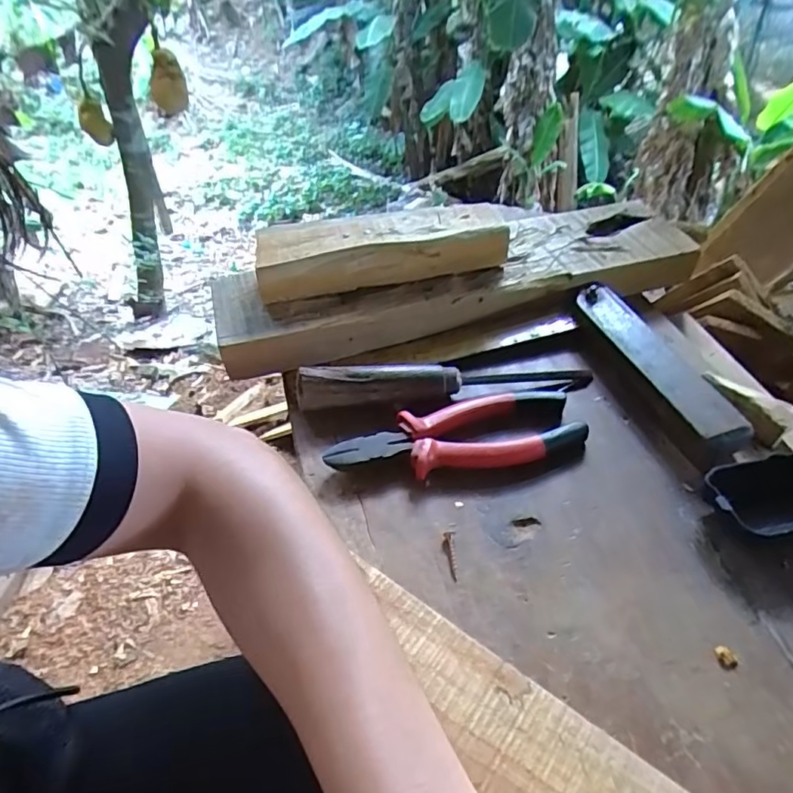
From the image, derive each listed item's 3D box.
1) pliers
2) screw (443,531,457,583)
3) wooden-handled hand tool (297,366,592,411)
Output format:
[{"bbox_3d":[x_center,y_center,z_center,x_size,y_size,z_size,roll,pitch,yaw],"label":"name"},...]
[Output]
[{"bbox_3d":[0.044,0.028,0.407,0.185,0.016,0.061,-8,45,-9],"label":"pliers"},{"bbox_3d":[0.033,0.099,0.347,0.008,0.005,0.031,1,44,1],"label":"screw"},{"bbox_3d":[0.041,-0.012,0.435,0.231,0.023,0.025,-4,44,-5],"label":"wooden-handled hand tool"}]

